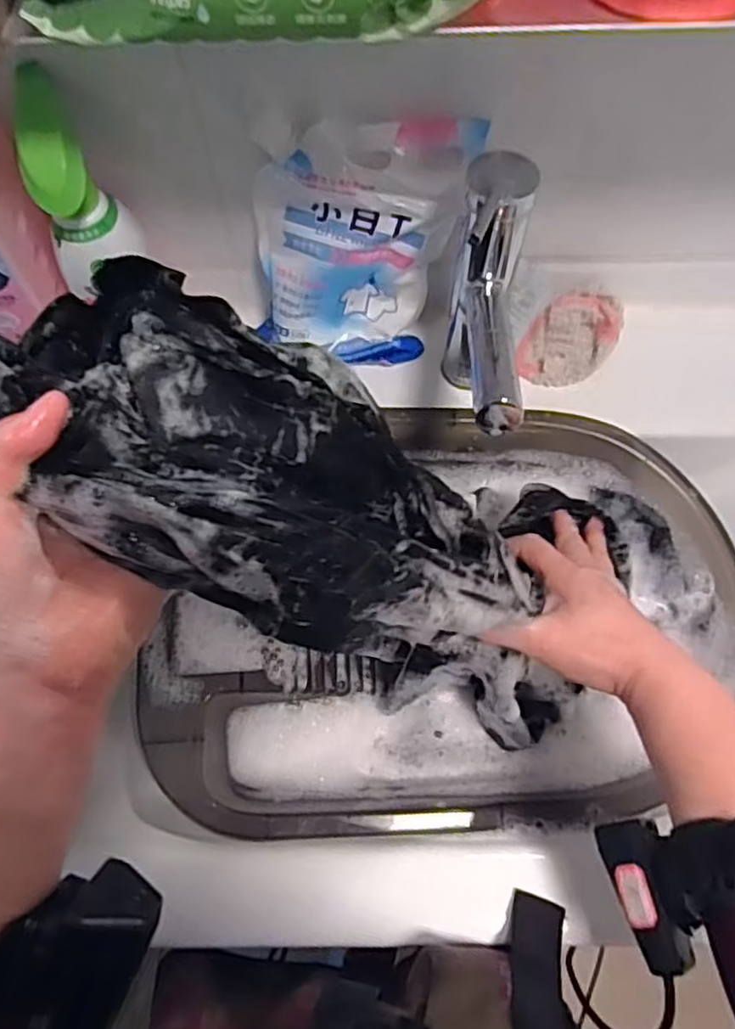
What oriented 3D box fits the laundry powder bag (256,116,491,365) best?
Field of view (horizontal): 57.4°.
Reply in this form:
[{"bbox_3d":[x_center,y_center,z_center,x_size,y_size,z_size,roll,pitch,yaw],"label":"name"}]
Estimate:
[{"bbox_3d":[-0.008,-0.207,0.532,0.180,0.179,0.070,0,65,2],"label":"laundry powder bag"}]

